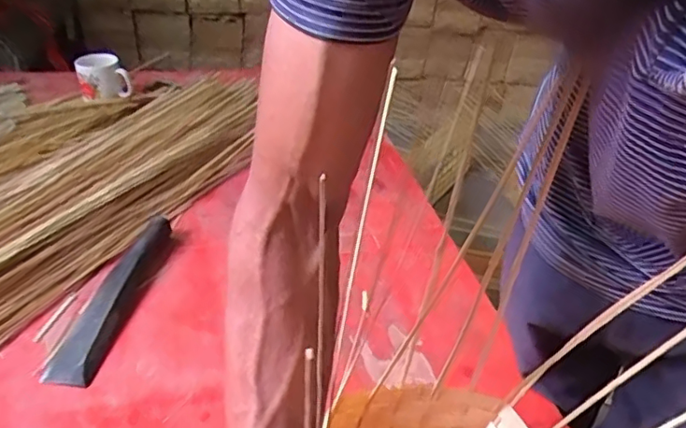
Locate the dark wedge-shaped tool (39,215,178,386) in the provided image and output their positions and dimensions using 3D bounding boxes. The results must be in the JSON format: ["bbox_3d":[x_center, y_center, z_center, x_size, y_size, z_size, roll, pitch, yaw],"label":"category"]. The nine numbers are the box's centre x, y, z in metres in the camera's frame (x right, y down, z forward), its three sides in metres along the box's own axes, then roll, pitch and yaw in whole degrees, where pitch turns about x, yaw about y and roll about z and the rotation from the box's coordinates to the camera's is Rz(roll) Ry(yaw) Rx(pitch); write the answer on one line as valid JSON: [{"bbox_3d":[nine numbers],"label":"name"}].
[{"bbox_3d":[-0.279,0.092,0.726,0.059,0.024,0.282,9,33,3],"label":"dark wedge-shaped tool"}]

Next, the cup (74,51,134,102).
[{"bbox_3d":[-0.469,-0.267,1.127,0.095,0.076,0.087,-10,37,-24],"label":"cup"}]

